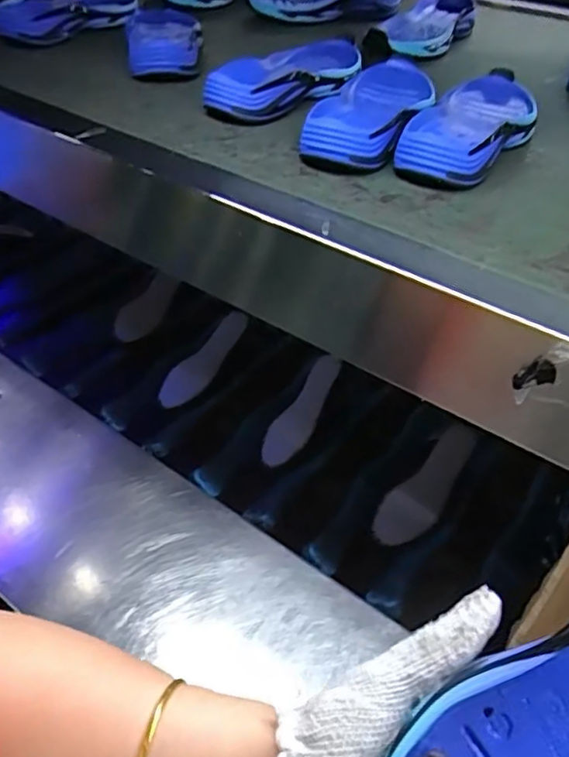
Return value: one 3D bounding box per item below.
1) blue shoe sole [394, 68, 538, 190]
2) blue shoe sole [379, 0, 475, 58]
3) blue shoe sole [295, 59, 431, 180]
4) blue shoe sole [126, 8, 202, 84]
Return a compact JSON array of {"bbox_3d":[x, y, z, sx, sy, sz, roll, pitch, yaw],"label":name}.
[{"bbox_3d":[0.172,-0.226,0.539,0.086,0.036,0.223,22,45,16],"label":"blue shoe sole"},{"bbox_3d":[0.182,-0.452,0.759,0.081,0.038,0.194,24,45,17],"label":"blue shoe sole"},{"bbox_3d":[0.076,-0.241,0.548,0.089,0.039,0.221,20,44,13],"label":"blue shoe sole"},{"bbox_3d":[-0.142,-0.398,0.712,0.086,0.033,0.214,0,43,-9],"label":"blue shoe sole"}]

